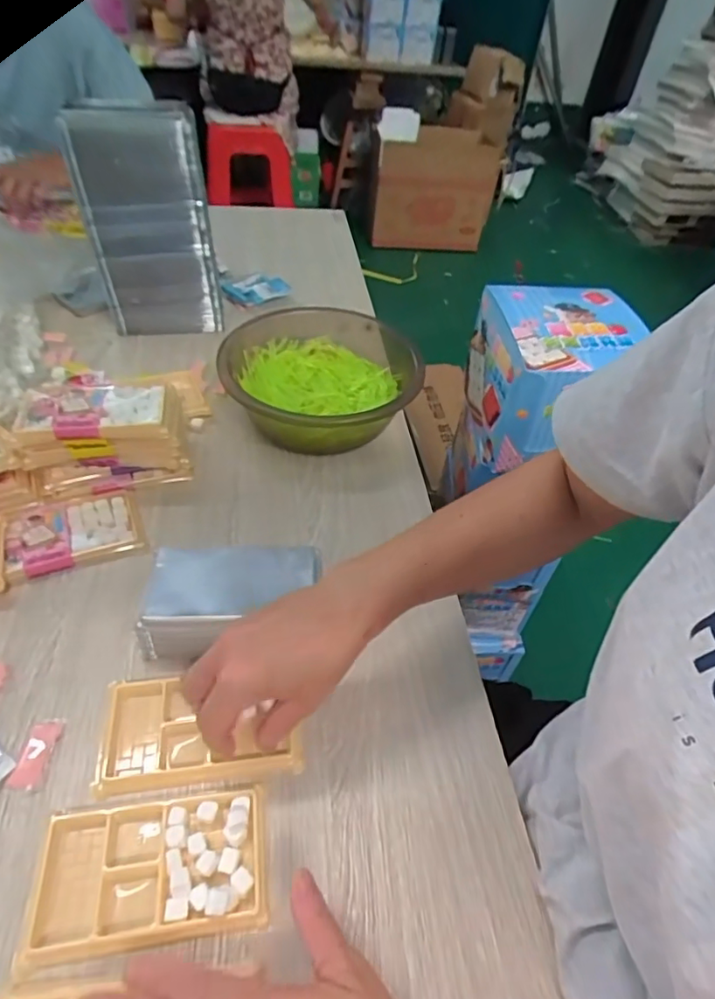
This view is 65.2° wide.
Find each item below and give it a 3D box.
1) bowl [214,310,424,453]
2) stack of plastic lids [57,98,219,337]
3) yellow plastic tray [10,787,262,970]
[{"bbox_3d":[-0.042,-0.132,0.634,0.203,0.076,0.210,3,46,-3],"label":"bowl"},{"bbox_3d":[-0.251,-0.329,0.682,0.143,0.240,0.060,-4,46,-11],"label":"stack of plastic lids"},{"bbox_3d":[-0.124,0.220,0.338,0.133,0.018,0.079,-3,46,-9],"label":"yellow plastic tray"}]

